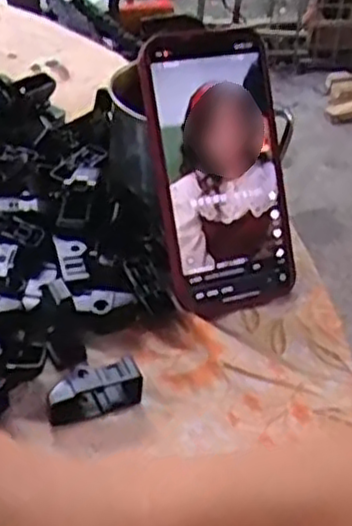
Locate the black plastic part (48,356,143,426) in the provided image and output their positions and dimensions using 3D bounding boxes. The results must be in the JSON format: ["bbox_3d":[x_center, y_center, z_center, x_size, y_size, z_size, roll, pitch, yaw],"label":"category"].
[{"bbox_3d":[-0.042,0.064,0.369,0.047,0.024,0.015,-12,46,-18],"label":"black plastic part"}]

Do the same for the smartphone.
[{"bbox_3d":[0.025,-0.052,0.417,0.073,0.157,0.018,-10,12,-11],"label":"smartphone"}]

